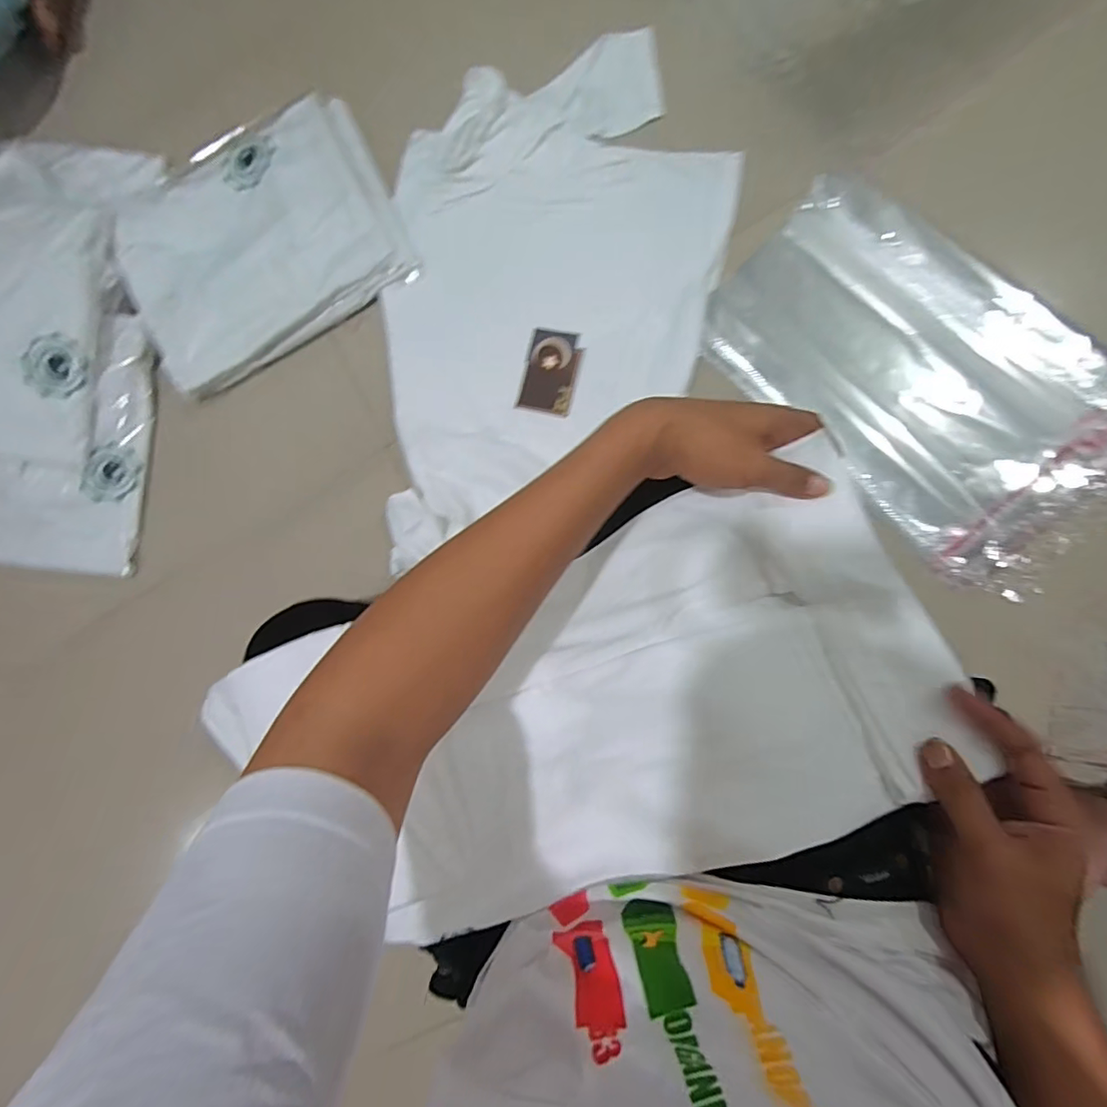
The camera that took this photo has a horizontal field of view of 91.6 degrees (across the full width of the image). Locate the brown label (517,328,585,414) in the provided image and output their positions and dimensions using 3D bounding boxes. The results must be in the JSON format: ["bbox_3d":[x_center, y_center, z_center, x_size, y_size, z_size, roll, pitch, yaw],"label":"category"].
[{"bbox_3d":[-0.002,-0.205,0.606,0.061,0.004,0.092,13,88,9],"label":"brown label"}]

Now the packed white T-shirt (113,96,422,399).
[{"bbox_3d":[-0.366,-0.381,0.653,0.340,0.027,0.293,-33,81,6],"label":"packed white T-shirt"}]

